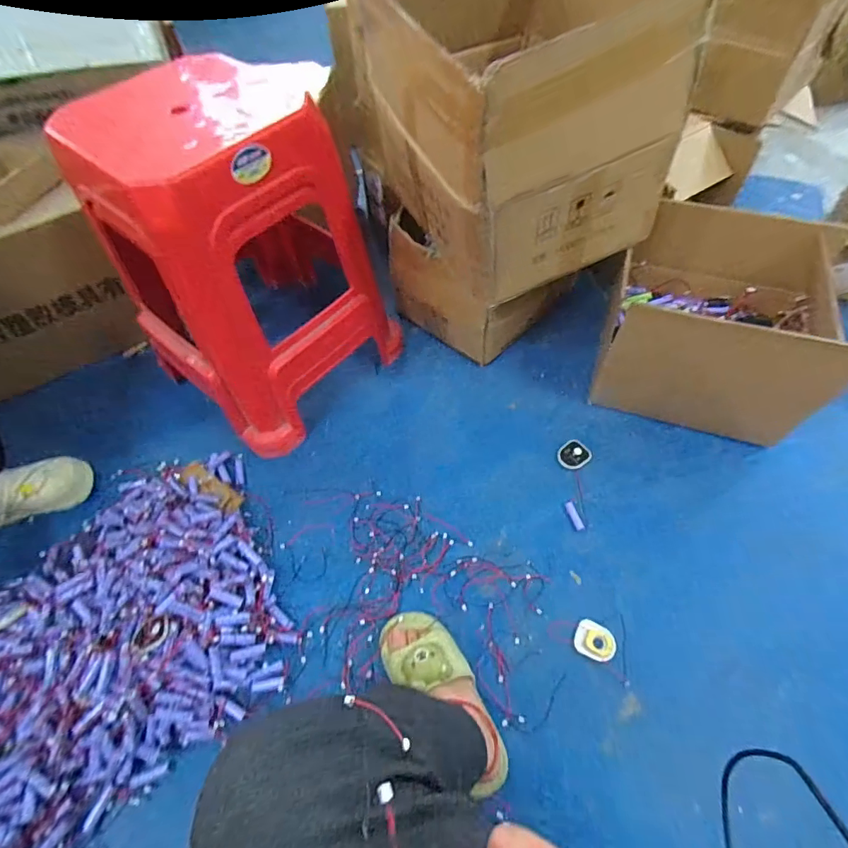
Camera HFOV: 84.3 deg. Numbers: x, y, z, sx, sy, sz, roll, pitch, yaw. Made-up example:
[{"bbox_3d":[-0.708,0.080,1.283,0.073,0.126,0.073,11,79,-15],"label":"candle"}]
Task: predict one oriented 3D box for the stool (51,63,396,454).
[{"bbox_3d":[-0.308,-0.270,0.823,0.386,0.483,0.406,30,64,20],"label":"stool"}]

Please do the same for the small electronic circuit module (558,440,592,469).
[{"bbox_3d":[0.283,0.057,0.880,0.054,0.014,0.057,36,66,22],"label":"small electronic circuit module"}]

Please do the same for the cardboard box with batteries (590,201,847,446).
[{"bbox_3d":[0.531,-0.196,0.881,0.350,0.256,0.346,17,61,13],"label":"cardboard box with batteries"}]

